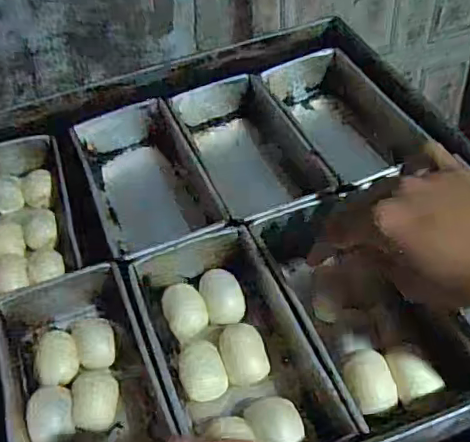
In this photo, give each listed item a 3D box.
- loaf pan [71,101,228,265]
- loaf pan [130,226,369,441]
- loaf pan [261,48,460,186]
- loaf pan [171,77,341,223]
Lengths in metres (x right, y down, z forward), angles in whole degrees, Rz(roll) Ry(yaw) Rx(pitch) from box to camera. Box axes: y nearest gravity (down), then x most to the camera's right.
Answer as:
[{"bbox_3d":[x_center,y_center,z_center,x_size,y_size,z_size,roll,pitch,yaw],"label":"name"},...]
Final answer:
[{"bbox_3d":[-0.082,-0.032,0.565,0.113,0.063,0.199,-20,49,-12],"label":"loaf pan"},{"bbox_3d":[-0.005,0.090,0.426,0.100,0.050,0.206,-19,49,-11],"label":"loaf pan"},{"bbox_3d":[0.109,-0.101,0.586,0.105,0.060,0.206,-18,49,-11],"label":"loaf pan"},{"bbox_3d":[0.009,-0.075,0.580,0.107,0.060,0.190,-19,49,-11],"label":"loaf pan"}]

